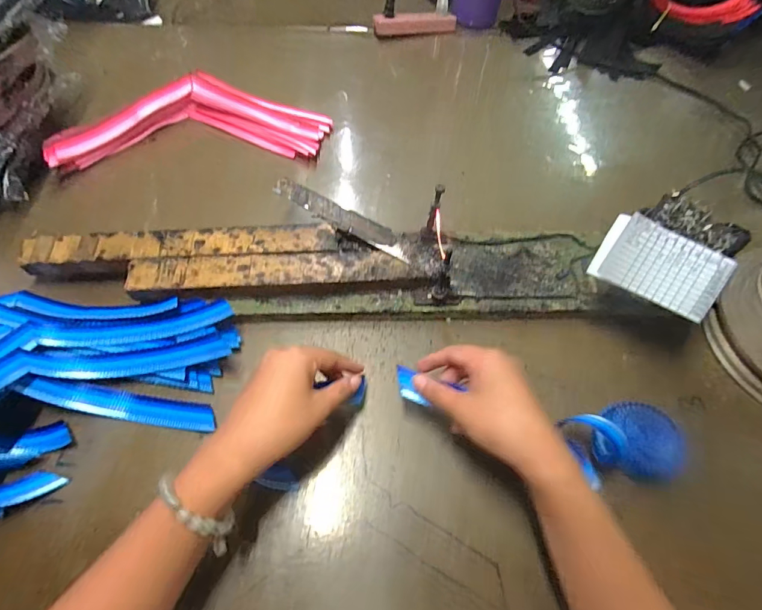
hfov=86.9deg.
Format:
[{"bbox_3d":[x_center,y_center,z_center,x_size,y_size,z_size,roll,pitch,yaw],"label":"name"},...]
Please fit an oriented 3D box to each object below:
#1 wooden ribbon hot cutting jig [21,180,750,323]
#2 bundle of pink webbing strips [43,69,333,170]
[{"bbox_3d":[-0.025,-0.063,0.412,0.667,0.112,0.136,5,61,1],"label":"wooden ribbon hot cutting jig"},{"bbox_3d":[-0.245,-0.247,0.551,0.346,0.048,0.147,-6,62,-5],"label":"bundle of pink webbing strips"}]

